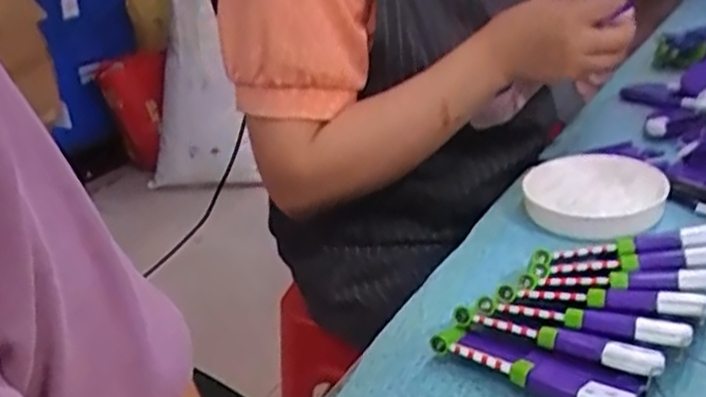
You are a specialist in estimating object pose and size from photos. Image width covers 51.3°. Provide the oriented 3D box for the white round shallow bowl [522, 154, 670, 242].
[{"bbox_3d":[0.190,-0.001,0.562,0.106,0.031,0.102,-4,26,2],"label":"white round shallow bowl"}]

